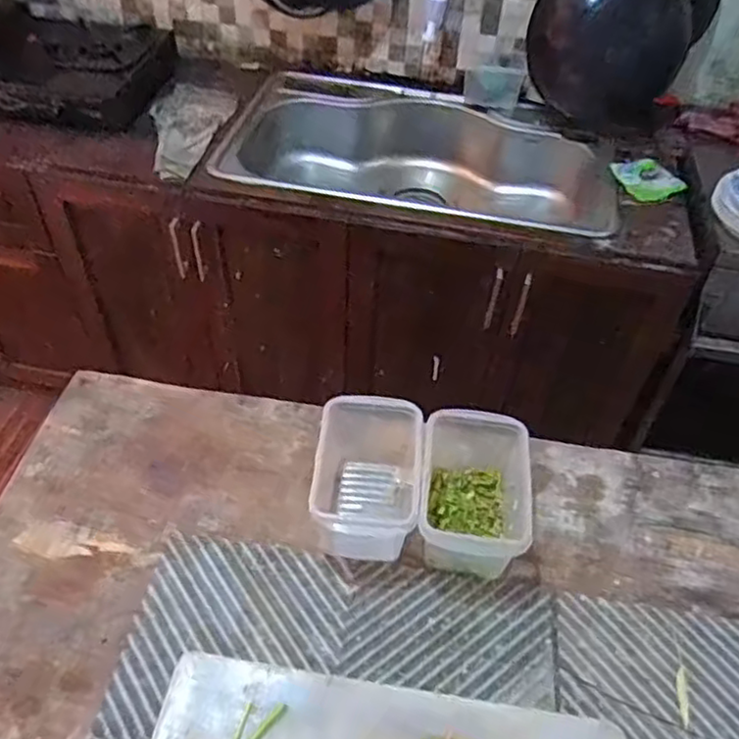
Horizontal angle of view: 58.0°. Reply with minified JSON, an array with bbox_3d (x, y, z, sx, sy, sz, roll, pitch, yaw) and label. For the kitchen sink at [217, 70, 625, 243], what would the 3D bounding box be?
[{"bbox_3d":[0.104,-0.434,1.547,0.810,0.215,0.509,11,48,8],"label":"kitchen sink"}]

